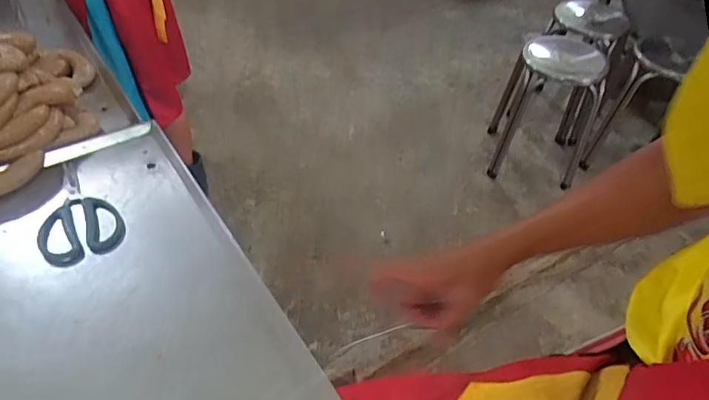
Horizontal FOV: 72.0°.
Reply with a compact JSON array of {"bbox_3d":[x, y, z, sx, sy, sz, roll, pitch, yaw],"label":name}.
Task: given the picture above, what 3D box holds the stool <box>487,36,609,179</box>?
[{"bbox_3d":[0.719,-0.363,1.828,0.304,0.500,0.311,10,46,6],"label":"stool"}]

